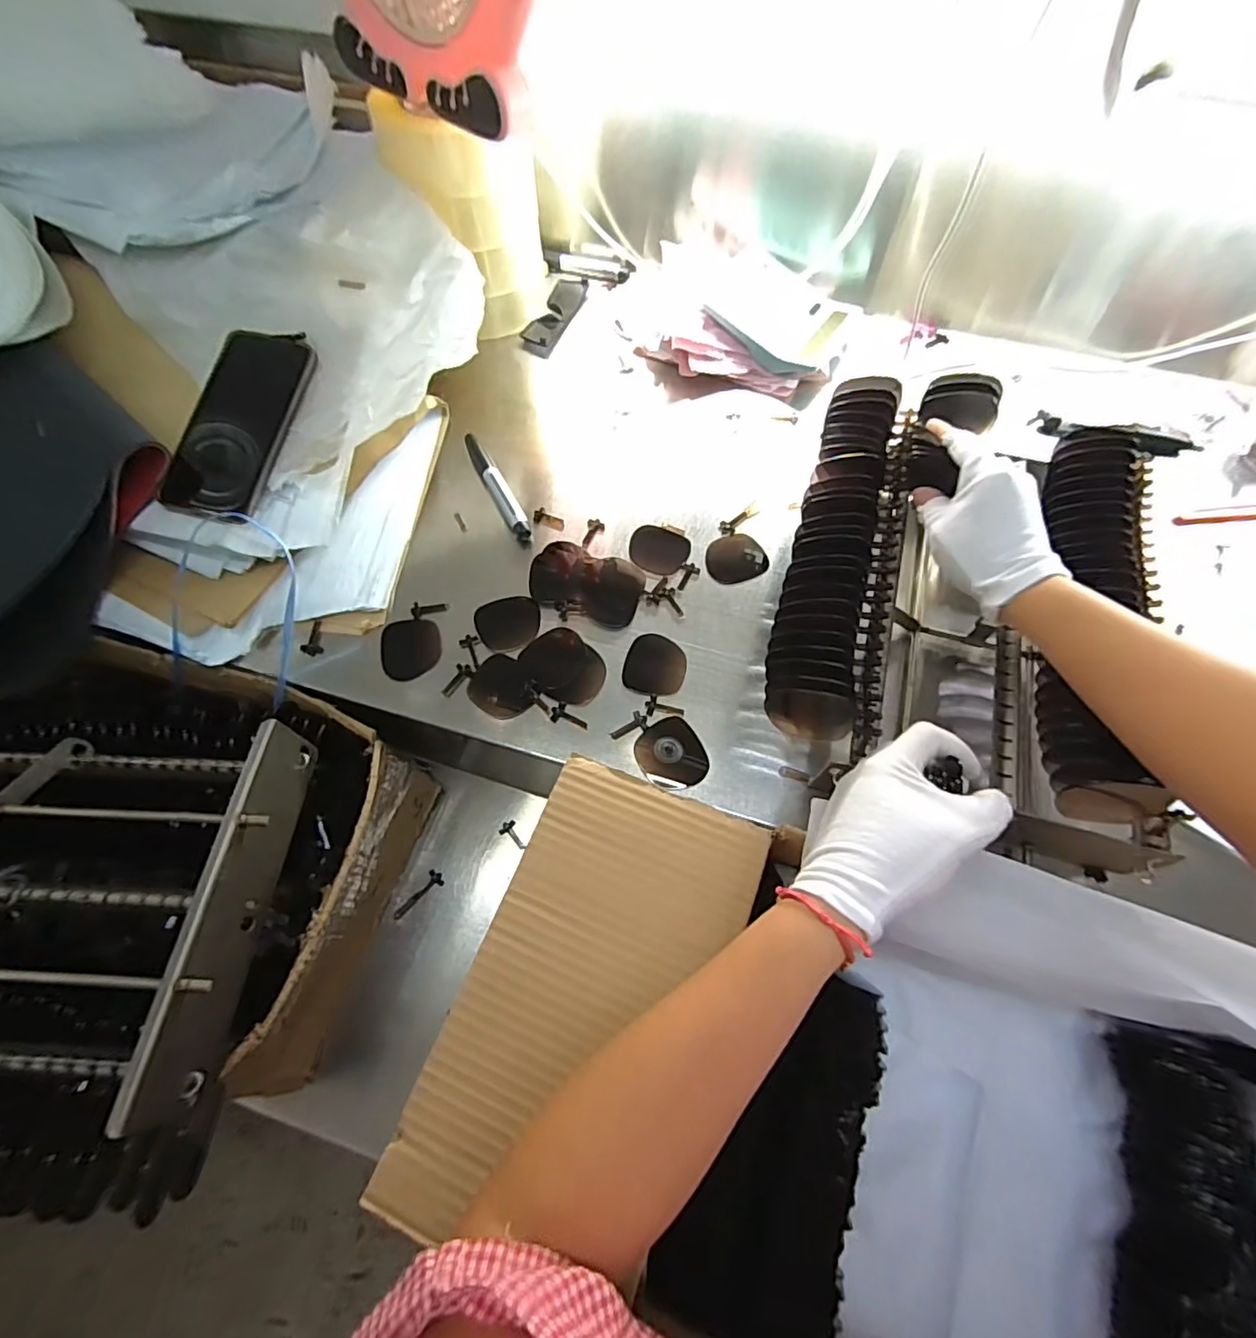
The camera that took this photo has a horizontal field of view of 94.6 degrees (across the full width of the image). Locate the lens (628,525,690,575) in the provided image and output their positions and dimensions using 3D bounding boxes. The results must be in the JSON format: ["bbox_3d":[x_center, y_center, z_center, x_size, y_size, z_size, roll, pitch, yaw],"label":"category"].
[{"bbox_3d":[0.027,-0.106,0.514,0.053,0.004,0.047,20,65,10],"label":"lens"}]

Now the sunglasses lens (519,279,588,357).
[{"bbox_3d":[-0.084,-0.403,0.662,0.039,0.010,0.123,19,65,9],"label":"sunglasses lens"}]

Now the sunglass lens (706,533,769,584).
[{"bbox_3d":[0.094,-0.098,0.511,0.051,0.004,0.049,0,64,0],"label":"sunglass lens"}]

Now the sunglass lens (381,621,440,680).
[{"bbox_3d":[-0.177,-0.017,0.474,0.047,0.006,0.051,-13,65,-7],"label":"sunglass lens"}]

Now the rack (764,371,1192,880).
[{"bbox_3d":[0.233,-0.048,0.419,0.245,0.100,0.337,12,64,6],"label":"rack"}]

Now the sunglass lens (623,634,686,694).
[{"bbox_3d":[0.022,-0.004,0.466,0.048,0.004,0.051,10,64,5],"label":"sunglass lens"}]

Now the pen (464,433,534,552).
[{"bbox_3d":[-0.123,-0.171,0.542,0.018,0.016,0.134,-26,67,-12],"label":"pen"}]

